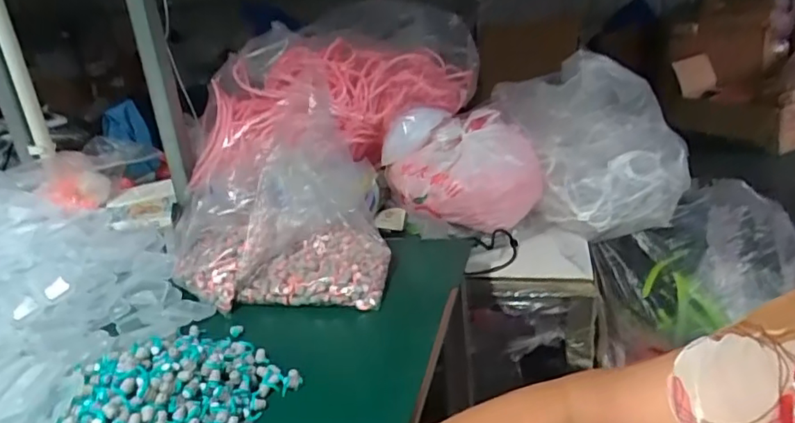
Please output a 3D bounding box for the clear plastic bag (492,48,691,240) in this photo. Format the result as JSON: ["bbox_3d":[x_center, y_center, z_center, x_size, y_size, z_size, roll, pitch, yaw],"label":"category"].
[{"bbox_3d":[0.350,-0.124,0.988,0.277,0.268,0.235,8,25,31],"label":"clear plastic bag"}]

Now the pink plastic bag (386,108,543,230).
[{"bbox_3d":[0.126,-0.070,0.948,0.232,0.155,0.163,-21,26,-34],"label":"pink plastic bag"}]

